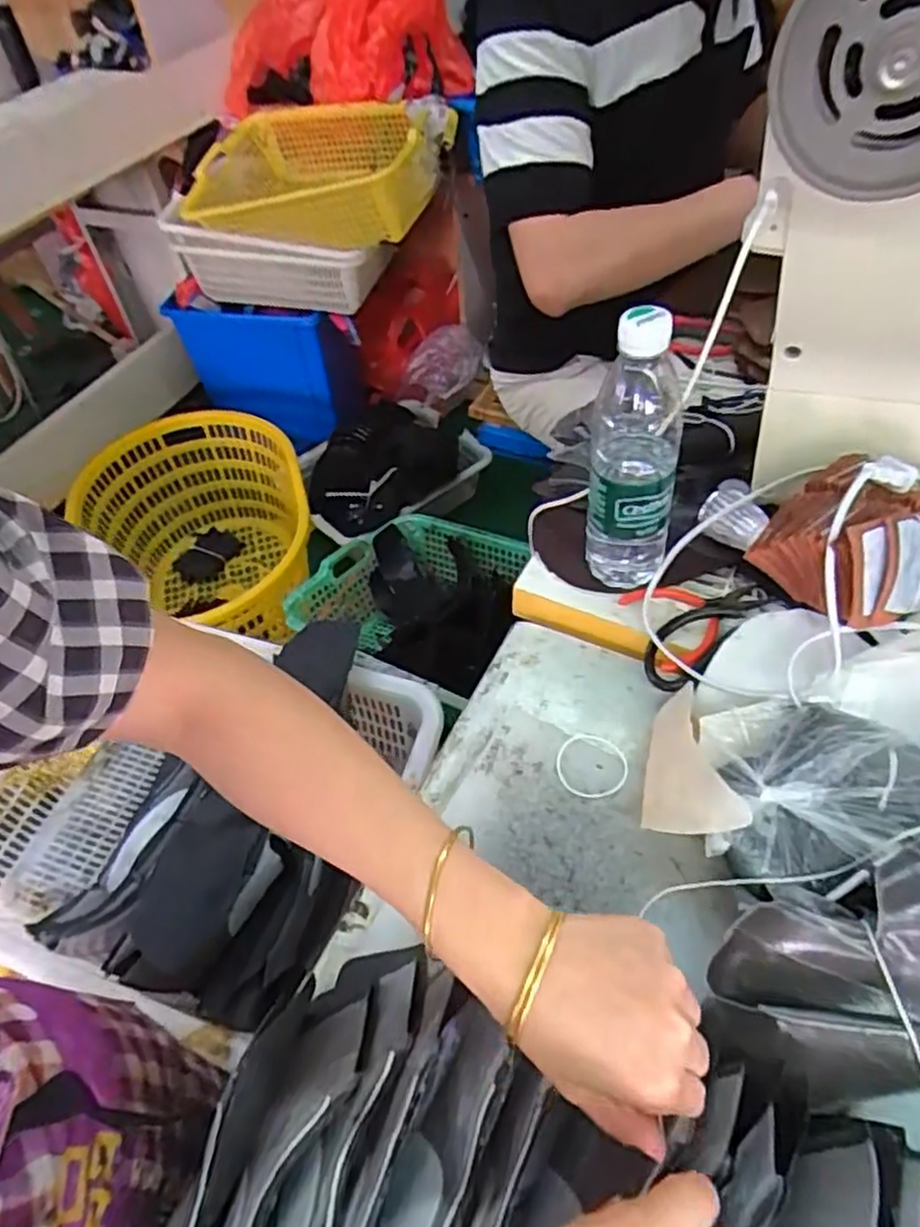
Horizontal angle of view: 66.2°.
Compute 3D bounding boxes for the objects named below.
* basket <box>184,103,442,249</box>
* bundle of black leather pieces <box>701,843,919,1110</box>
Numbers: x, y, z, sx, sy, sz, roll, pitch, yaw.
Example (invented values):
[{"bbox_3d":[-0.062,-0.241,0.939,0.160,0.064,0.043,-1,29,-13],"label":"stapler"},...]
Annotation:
[{"bbox_3d":[-0.257,-0.729,1.186,0.453,0.147,0.231,17,56,17],"label":"basket"},{"bbox_3d":[0.223,0.185,0.364,0.171,0.071,0.100,-8,52,-1],"label":"bundle of black leather pieces"}]

